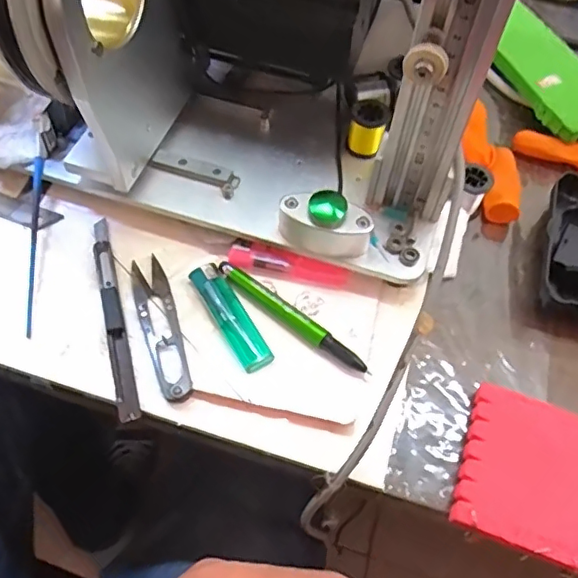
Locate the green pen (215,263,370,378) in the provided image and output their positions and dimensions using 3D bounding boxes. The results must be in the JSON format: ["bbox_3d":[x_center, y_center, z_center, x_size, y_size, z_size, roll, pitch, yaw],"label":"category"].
[{"bbox_3d":[0.001,0.016,0.348,0.112,0.006,0.011,35,64,18],"label":"green pen"}]

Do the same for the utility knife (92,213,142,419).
[{"bbox_3d":[-0.109,0.014,0.348,0.011,0.008,0.145,-14,60,-10],"label":"utility knife"}]

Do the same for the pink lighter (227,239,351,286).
[{"bbox_3d":[0.000,-0.015,0.369,0.078,0.014,0.016,13,59,7],"label":"pink lighter"}]

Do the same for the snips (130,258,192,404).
[{"bbox_3d":[-0.080,0.022,0.344,0.023,0.007,0.101,-15,60,-10],"label":"snips"}]

